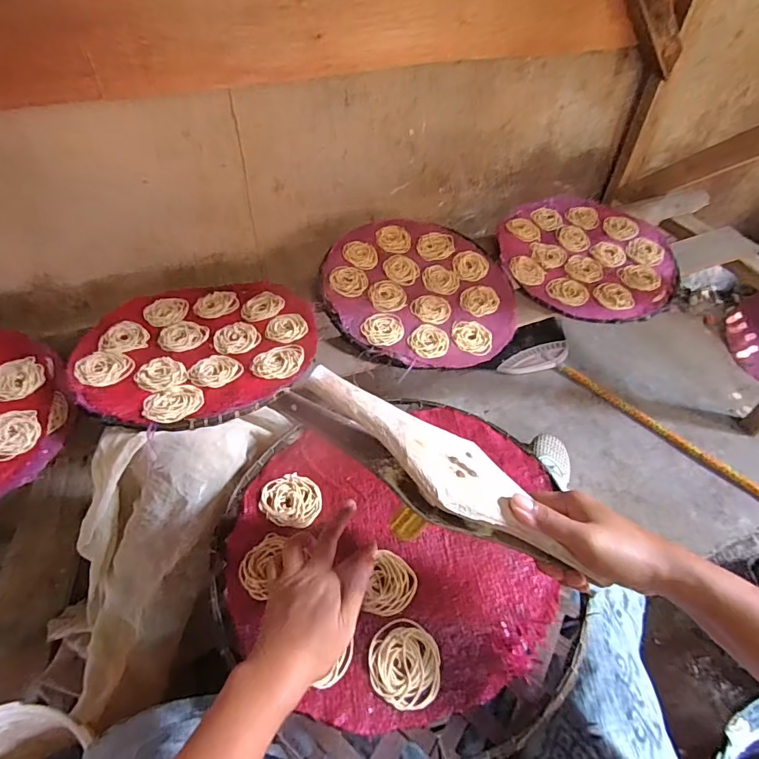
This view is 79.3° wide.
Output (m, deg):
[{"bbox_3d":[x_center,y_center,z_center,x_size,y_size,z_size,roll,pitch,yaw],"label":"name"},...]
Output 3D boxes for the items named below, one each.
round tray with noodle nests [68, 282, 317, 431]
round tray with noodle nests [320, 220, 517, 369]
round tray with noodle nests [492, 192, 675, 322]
[{"bbox_3d":[-0.276,-0.062,0.705,0.341,0.038,0.352,0,47,0],"label":"round tray with noodle nests"},{"bbox_3d":[0.070,-0.169,0.848,0.344,0.022,0.345,3,59,-5],"label":"round tray with noodle nests"},{"bbox_3d":[0.420,-0.262,0.942,0.344,0.053,0.374,0,47,0],"label":"round tray with noodle nests"}]

